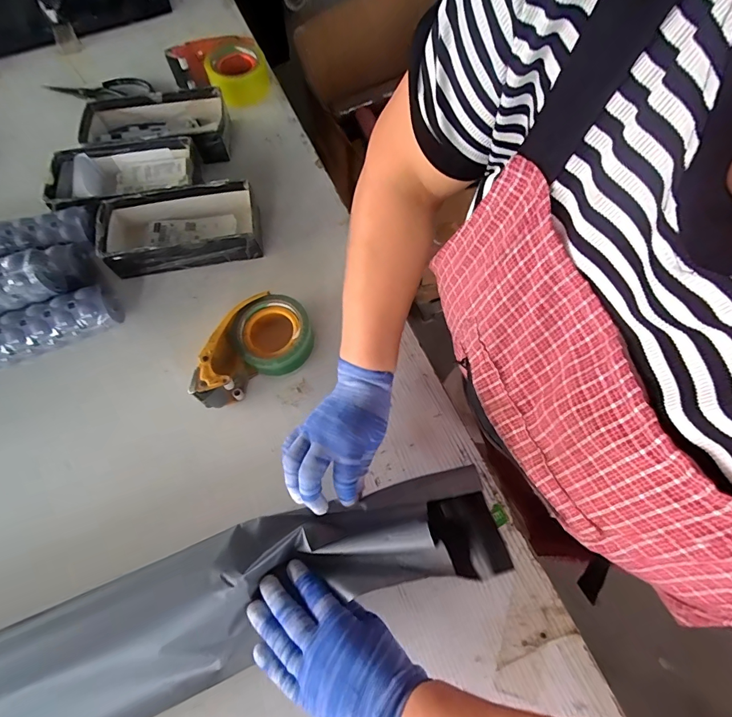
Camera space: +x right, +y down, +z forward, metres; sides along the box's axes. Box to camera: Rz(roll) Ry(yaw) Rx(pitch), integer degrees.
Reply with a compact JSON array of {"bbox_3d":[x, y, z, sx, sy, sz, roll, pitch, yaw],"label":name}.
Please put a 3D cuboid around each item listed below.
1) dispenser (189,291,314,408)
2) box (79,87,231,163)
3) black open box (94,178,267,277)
[{"bbox_3d":[-0.146,-0.017,0.516,0.155,0.059,0.100,-24,67,-9],"label":"dispenser"},{"bbox_3d":[-0.349,-0.382,0.682,0.237,0.053,0.125,-8,66,-2],"label":"box"},{"bbox_3d":[-0.272,-0.190,0.601,0.229,0.057,0.113,-11,66,-4],"label":"black open box"}]

